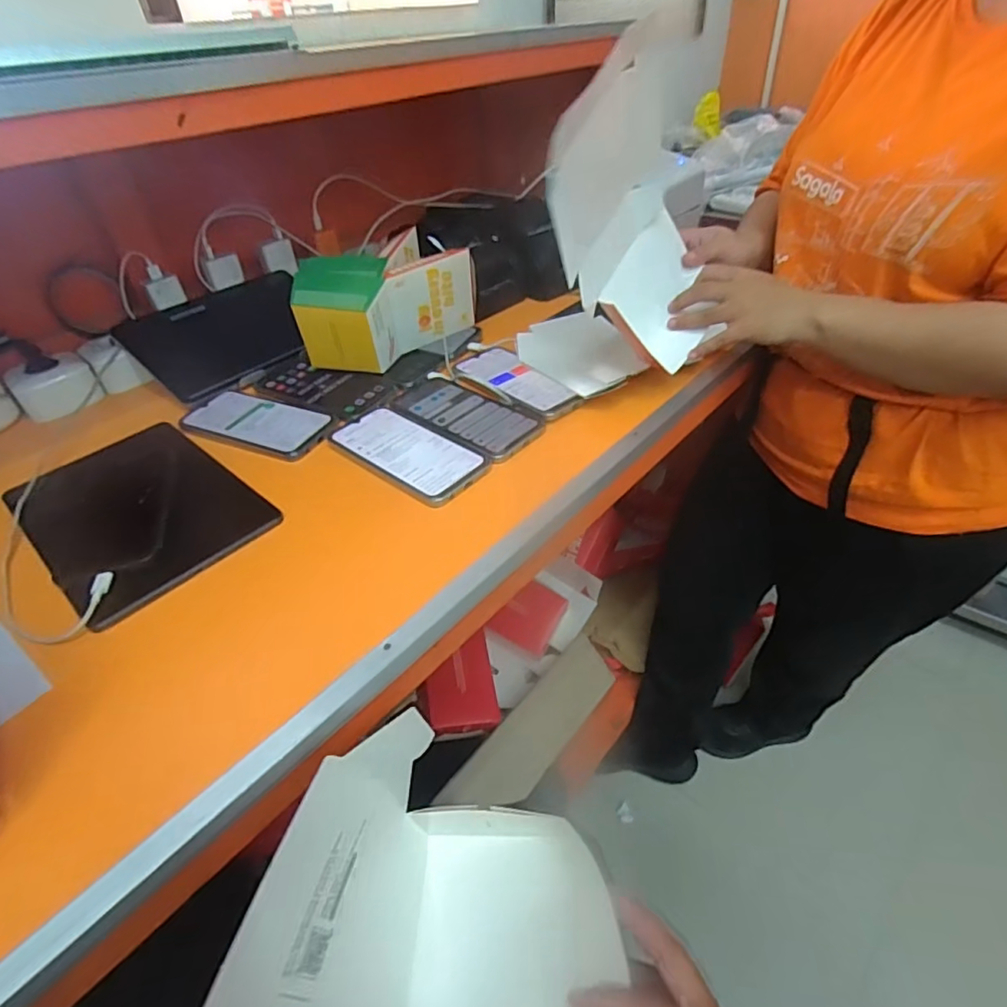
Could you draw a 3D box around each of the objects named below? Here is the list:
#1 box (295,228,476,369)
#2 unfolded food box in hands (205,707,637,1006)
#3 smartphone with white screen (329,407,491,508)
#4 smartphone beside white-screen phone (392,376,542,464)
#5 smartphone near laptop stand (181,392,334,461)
[{"bbox_3d":[-0.147,-0.243,0.691,0.210,0.109,0.124,-33,48,-29],"label":"box"},{"bbox_3d":[-0.034,0.277,0.328,0.210,0.175,0.240,-2,41,3],"label":"unfolded food box in hands"},{"bbox_3d":[-0.100,-0.052,0.560,0.174,0.007,0.080,28,50,32],"label":"smartphone with white screen"},{"bbox_3d":[-0.044,-0.098,0.609,0.181,0.006,0.081,30,51,33],"label":"smartphone beside white-screen phone"},{"bbox_3d":[-0.271,-0.089,0.618,0.171,0.008,0.084,15,44,21],"label":"smartphone near laptop stand"}]

